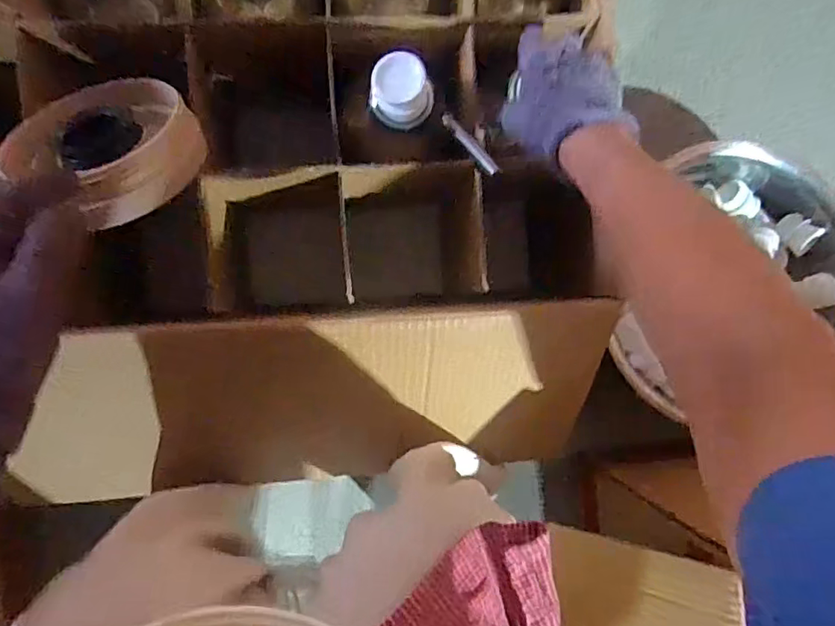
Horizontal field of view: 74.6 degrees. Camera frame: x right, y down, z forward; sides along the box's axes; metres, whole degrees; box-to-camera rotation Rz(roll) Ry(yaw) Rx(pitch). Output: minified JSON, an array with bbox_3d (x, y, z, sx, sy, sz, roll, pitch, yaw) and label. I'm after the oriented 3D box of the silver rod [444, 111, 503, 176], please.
[{"bbox_3d":[0.044,-0.146,0.469,0.010,0.007,0.085,-30,60,-5],"label":"silver rod"}]

